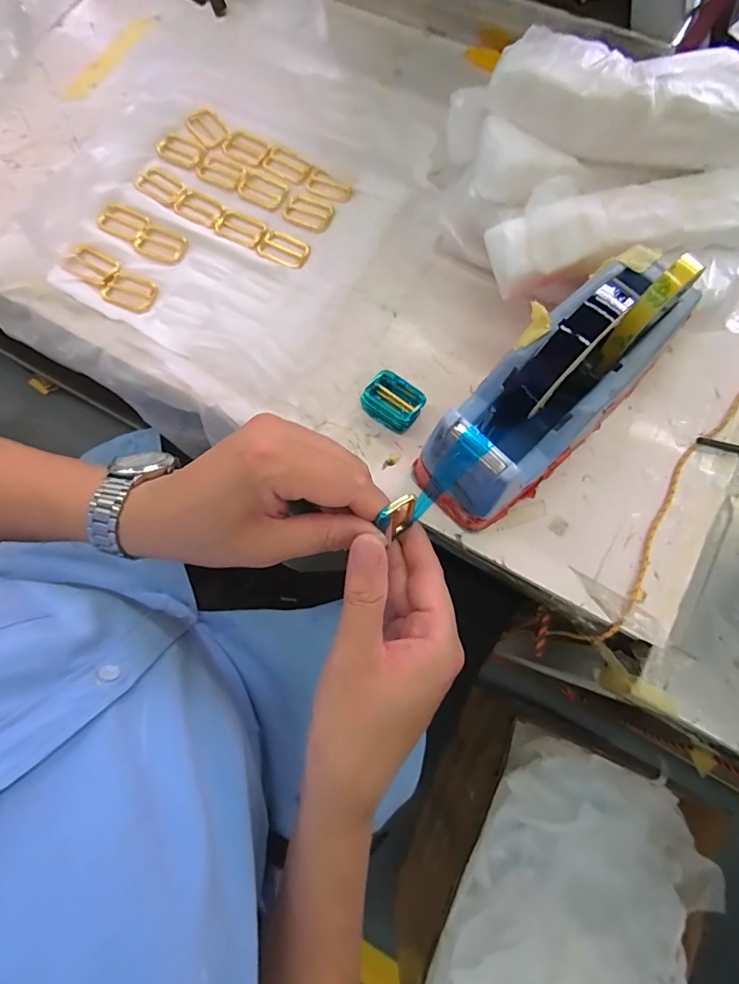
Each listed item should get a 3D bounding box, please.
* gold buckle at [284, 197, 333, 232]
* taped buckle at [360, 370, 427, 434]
[{"bbox_3d":[-0.055,-0.261,0.432,0.046,0.006,0.031,26,78,8],"label":"gold buckle"},{"bbox_3d":[0.019,-0.071,0.365,0.046,0.018,0.033,35,79,10],"label":"taped buckle"}]

